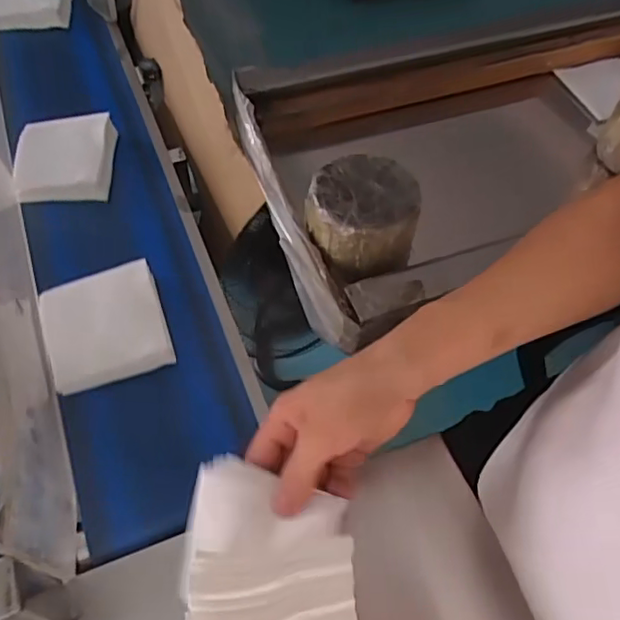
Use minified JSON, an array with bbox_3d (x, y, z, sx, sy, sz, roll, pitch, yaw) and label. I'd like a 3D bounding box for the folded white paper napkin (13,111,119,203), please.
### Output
[{"bbox_3d":[-0.250,-0.158,0.608,0.097,0.029,0.105,-5,58,-7],"label":"folded white paper napkin"}]

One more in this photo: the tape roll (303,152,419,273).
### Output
[{"bbox_3d":[0.040,-0.078,0.483,0.083,0.059,0.081,-5,58,-7],"label":"tape roll"}]

